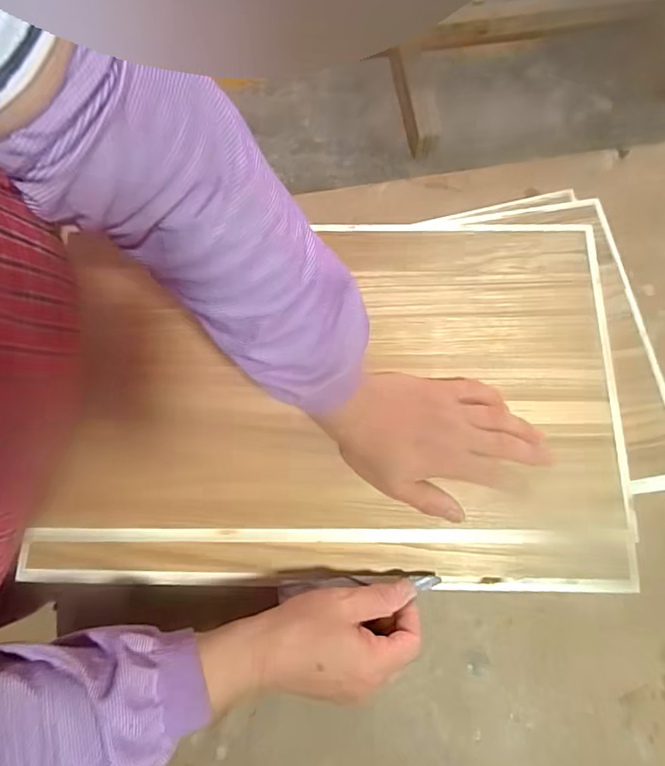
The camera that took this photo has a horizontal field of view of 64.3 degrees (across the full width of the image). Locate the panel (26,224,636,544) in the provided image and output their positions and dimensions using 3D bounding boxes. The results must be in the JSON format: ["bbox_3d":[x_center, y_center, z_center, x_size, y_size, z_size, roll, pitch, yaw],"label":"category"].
[{"bbox_3d":[0.004,-0.008,0.437,0.443,0.018,0.268,0,73,1],"label":"panel"}]

